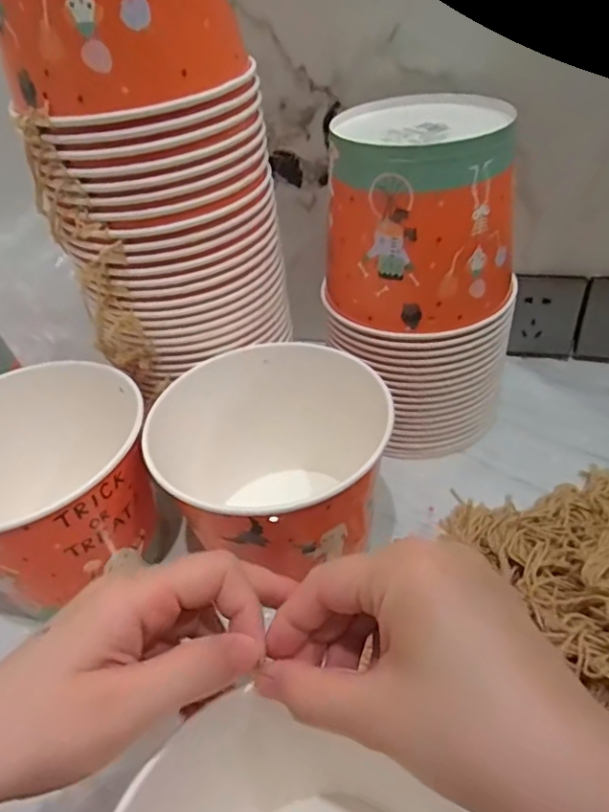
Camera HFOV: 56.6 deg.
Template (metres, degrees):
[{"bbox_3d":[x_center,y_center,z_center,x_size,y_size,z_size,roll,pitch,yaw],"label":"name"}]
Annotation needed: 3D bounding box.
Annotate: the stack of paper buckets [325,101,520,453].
[{"bbox_3d":[0.097,-0.088,0.470,0.141,0.275,0.120,7,43,17],"label":"stack of paper buckets"}]

